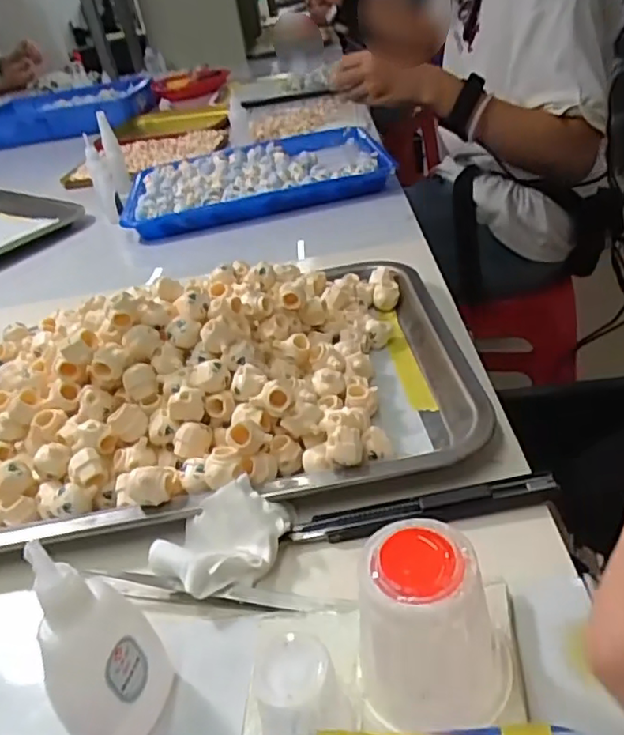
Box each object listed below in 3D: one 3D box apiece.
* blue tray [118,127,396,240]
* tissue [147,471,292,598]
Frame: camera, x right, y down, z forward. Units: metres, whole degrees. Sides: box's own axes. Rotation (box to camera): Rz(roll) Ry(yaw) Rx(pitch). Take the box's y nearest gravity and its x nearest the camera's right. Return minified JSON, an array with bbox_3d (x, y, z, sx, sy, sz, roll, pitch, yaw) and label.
[{"bbox_3d":[-0.076,-0.250,0.813,0.331,0.040,0.248,-14,33,-5],"label":"blue tray"},{"bbox_3d":[-0.045,0.083,0.306,0.051,0.029,0.056,15,41,34],"label":"tissue"}]

